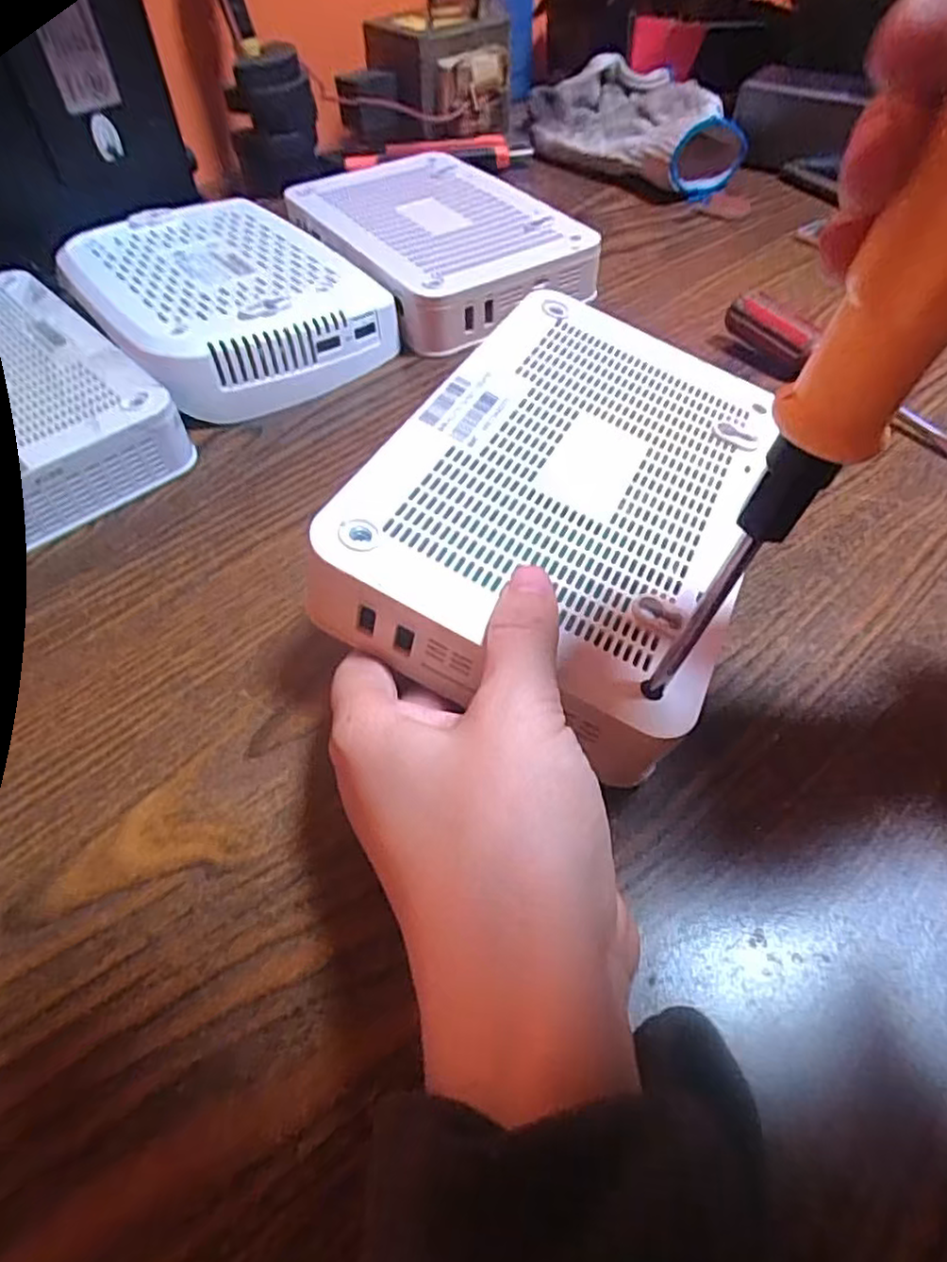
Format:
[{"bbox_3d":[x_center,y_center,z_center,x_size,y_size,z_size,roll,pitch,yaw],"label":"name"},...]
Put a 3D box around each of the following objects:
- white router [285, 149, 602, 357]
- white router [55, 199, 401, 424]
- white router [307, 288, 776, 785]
[{"bbox_3d":[-0.024,-0.237,0.419,0.126,0.037,0.176,-28,56,-20],"label":"white router"},{"bbox_3d":[-0.134,-0.179,0.372,0.132,0.040,0.167,-32,58,-22],"label":"white router"},{"bbox_3d":[0.037,-0.047,0.243,0.119,0.032,0.184,28,55,5],"label":"white router"}]

